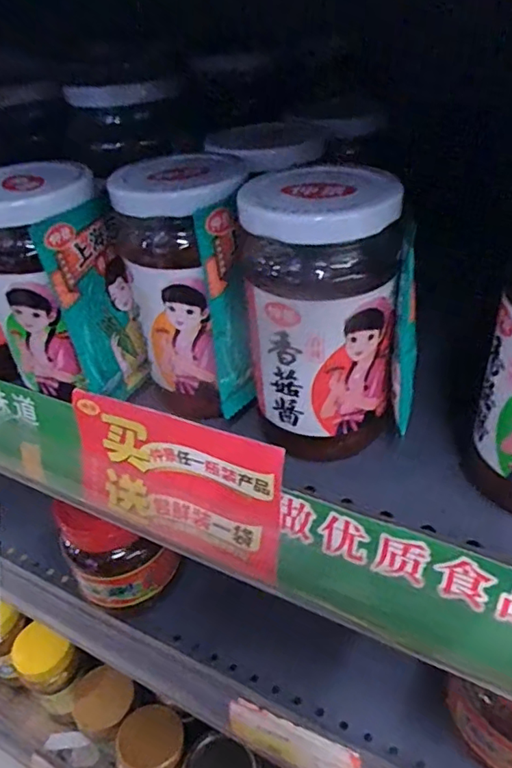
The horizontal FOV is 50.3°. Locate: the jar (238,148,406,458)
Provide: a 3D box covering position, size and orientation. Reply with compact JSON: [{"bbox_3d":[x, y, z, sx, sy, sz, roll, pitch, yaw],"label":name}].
[{"bbox_3d":[0.025,-0.028,0.227,0.055,0.110,0.055,-4,38,3],"label":"jar"}]

